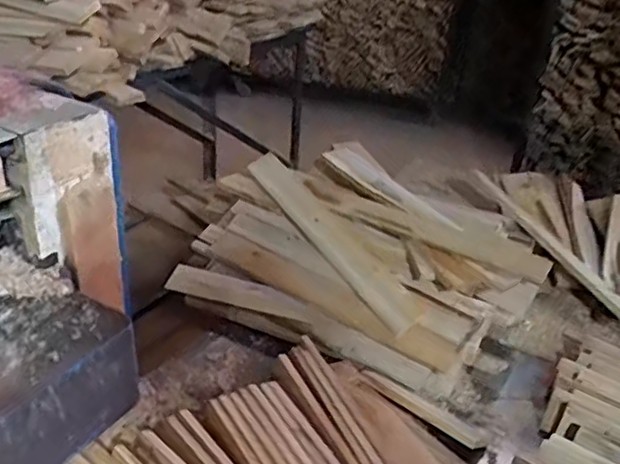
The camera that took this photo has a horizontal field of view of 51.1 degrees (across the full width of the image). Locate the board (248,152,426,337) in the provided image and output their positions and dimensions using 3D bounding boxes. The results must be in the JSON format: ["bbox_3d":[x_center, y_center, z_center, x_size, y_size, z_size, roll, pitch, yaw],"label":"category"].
[{"bbox_3d":[0.031,-0.001,1.203,0.078,0.022,0.490,-30,54,-19],"label":"board"}]

